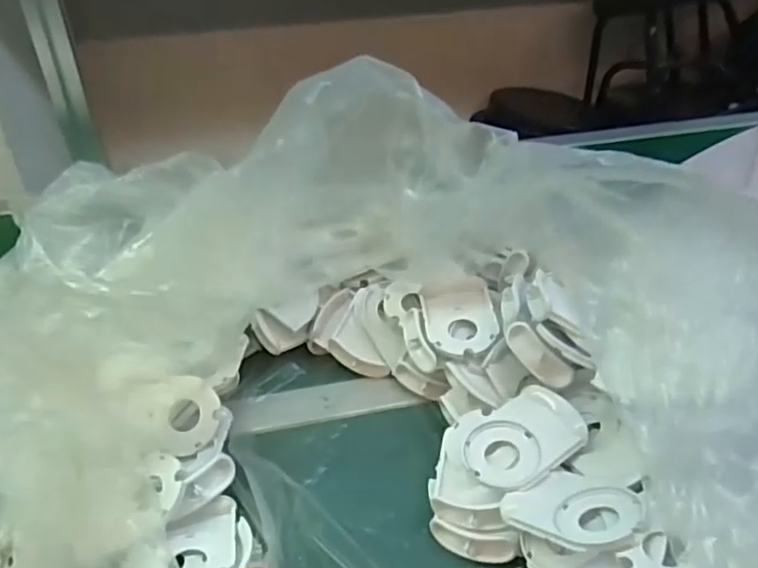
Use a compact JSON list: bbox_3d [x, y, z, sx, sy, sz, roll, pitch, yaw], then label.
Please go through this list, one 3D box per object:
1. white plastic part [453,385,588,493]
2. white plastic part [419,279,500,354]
[{"bbox_3d":[0.094,0.104,0.449,0.082,0.014,0.073,-33,44,-15],"label":"white plastic part"},{"bbox_3d":[0.066,0.029,0.528,0.057,0.030,0.073,-3,35,-2],"label":"white plastic part"}]

